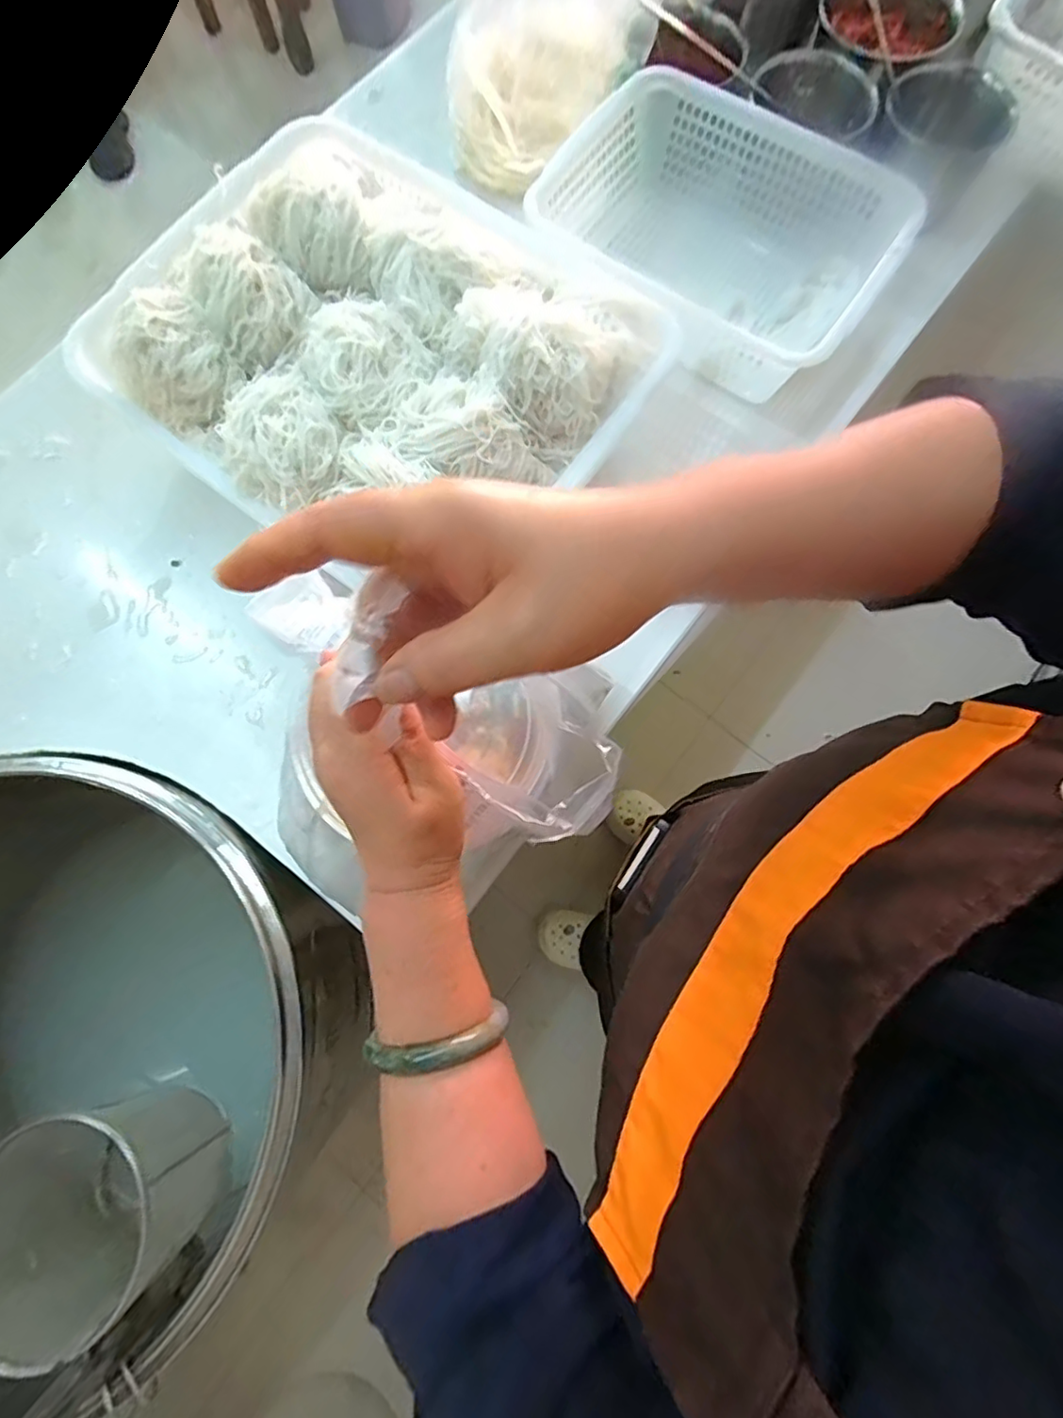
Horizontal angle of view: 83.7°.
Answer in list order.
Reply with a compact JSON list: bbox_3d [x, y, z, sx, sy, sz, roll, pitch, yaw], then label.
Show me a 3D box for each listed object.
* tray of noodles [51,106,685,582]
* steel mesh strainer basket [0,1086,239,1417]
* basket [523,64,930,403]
[{"bbox_3d":[-0.161,-0.340,0.521,0.447,0.078,0.355,38,80,8],"label":"tray of noodles"},{"bbox_3d":[-0.367,0.429,0.428,0.168,0.312,0.192,-30,79,-6],"label":"steel mesh strainer basket"},{"bbox_3d":[0.189,-0.506,0.670,0.366,0.134,0.269,40,80,9],"label":"basket"}]

